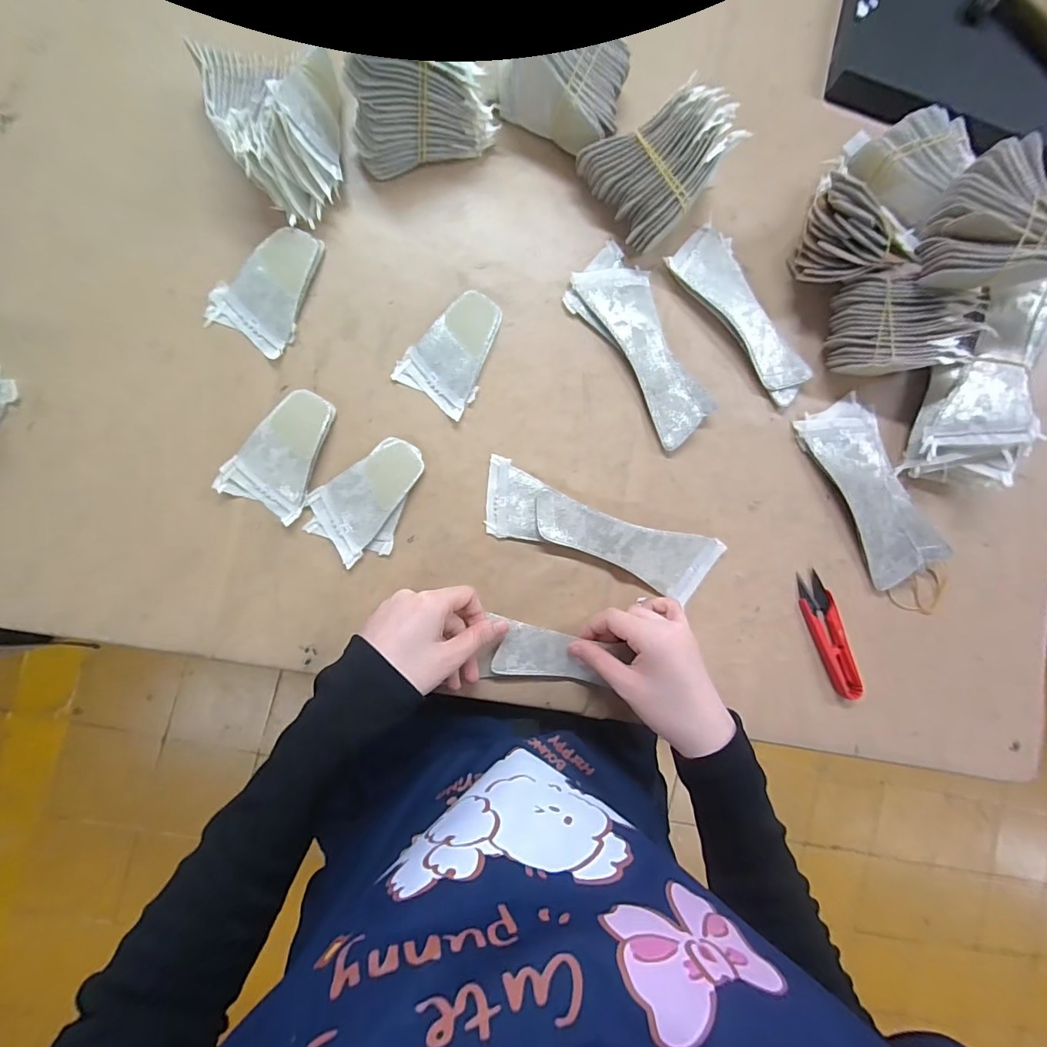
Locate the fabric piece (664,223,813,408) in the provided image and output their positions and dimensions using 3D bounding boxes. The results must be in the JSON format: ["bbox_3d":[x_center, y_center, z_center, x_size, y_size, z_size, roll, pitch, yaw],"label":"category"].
[{"bbox_3d":[0.200,-0.187,0.422,0.064,0.016,0.165,-42,94,-7],"label":"fabric piece"}]

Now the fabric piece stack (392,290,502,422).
[{"bbox_3d":[-0.054,-0.142,0.383,0.062,0.011,0.095,32,84,-6],"label":"fabric piece stack"}]

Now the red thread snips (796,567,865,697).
[{"bbox_3d":[0.279,0.102,0.427,0.029,0.015,0.113,-18,91,-8],"label":"red thread snips"}]

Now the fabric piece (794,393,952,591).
[{"bbox_3d":[0.318,-0.029,0.430,0.066,0.025,0.169,-26,92,-8],"label":"fabric piece"}]

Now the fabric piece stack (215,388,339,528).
[{"bbox_3d":[-0.182,-0.056,0.362,0.060,0.014,0.096,28,85,-6],"label":"fabric piece stack"}]

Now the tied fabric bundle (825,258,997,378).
[{"bbox_3d":[0.339,-0.177,0.420,0.117,0.055,0.084,-9,90,-8],"label":"tied fabric bundle"}]

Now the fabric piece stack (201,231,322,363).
[{"bbox_3d":[-0.195,-0.185,0.365,0.062,0.013,0.096,28,85,-6],"label":"fabric piece stack"}]

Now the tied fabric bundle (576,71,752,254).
[{"bbox_3d":[0.112,-0.296,0.386,0.098,0.063,0.089,-45,94,-7],"label":"tied fabric bundle"}]

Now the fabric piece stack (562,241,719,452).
[{"bbox_3d":[0.105,-0.154,0.406,0.071,0.013,0.171,-37,93,-7],"label":"fabric piece stack"}]

